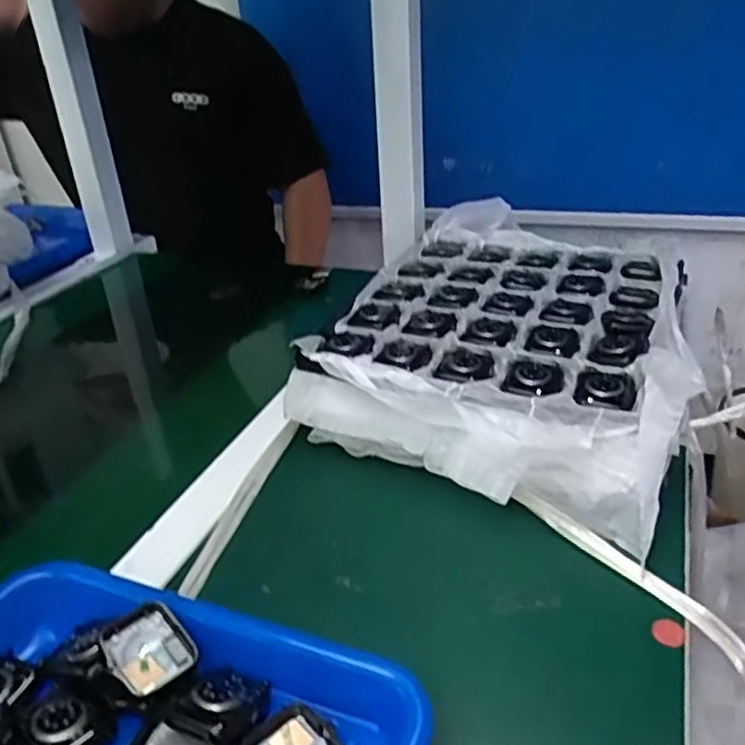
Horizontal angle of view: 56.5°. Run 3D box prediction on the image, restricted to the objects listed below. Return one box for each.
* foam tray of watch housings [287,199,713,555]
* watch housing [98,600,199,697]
[{"bbox_3d":[0.118,-0.031,0.570,0.270,0.075,0.329,10,33,25],"label":"foam tray of watch housings"},{"bbox_3d":[-0.110,0.135,0.339,0.036,0.009,0.040,-29,60,-34],"label":"watch housing"}]

